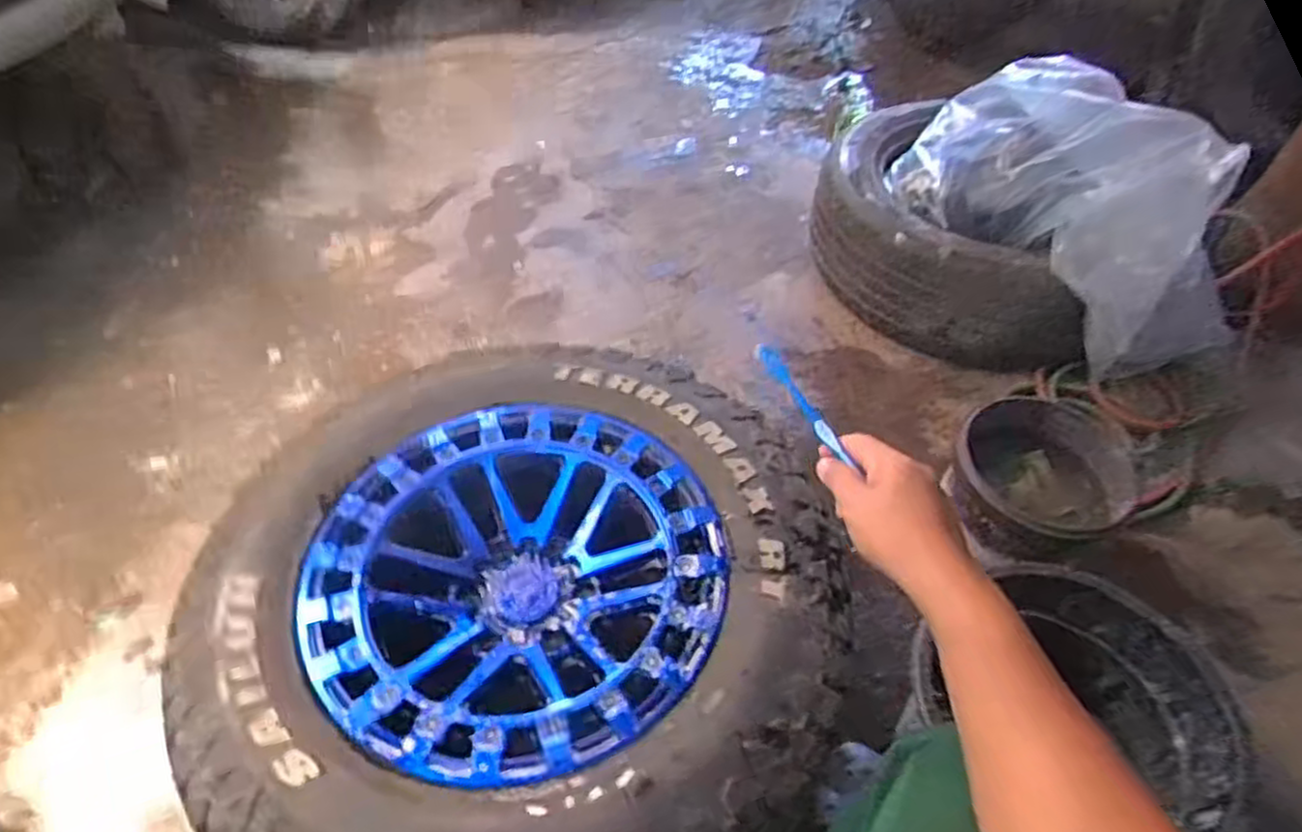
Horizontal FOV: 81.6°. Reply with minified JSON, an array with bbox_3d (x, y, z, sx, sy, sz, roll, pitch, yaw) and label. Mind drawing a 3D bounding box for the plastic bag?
[{"bbox_3d":[0.713,-0.436,1.270,0.330,0.415,0.635,-14,51,-13],"label":"plastic bag"}]

